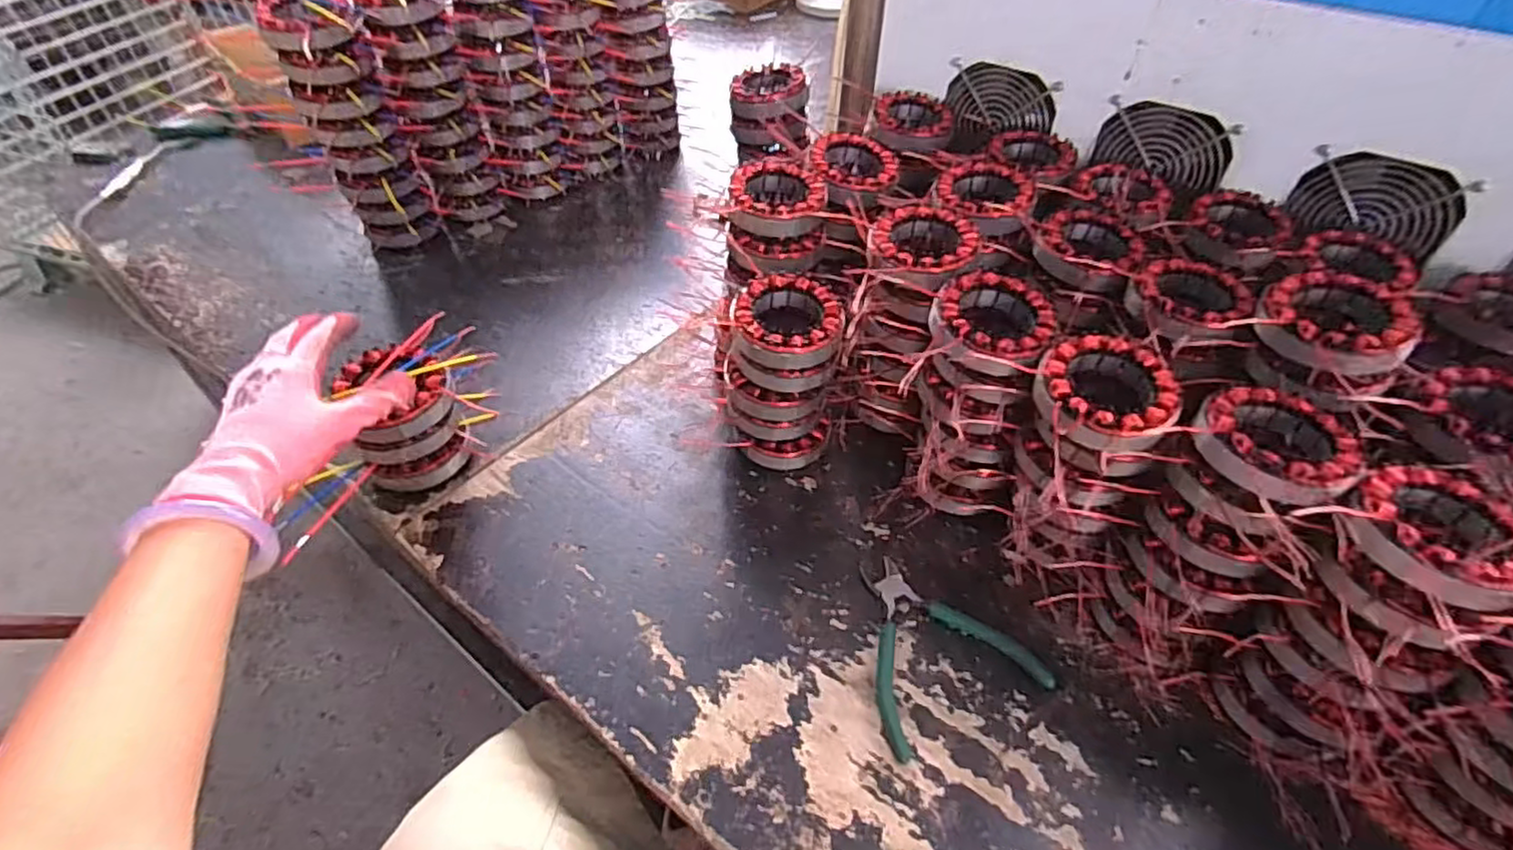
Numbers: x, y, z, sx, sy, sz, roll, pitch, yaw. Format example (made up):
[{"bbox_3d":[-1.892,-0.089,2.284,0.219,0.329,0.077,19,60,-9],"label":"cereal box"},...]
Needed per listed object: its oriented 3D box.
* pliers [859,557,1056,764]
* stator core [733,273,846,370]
[{"bbox_3d":[0.125,0.159,0.516,0.131,0.011,0.137,-19,51,-18],"label":"pliers"},{"bbox_3d":[0.026,-0.083,0.546,0.084,0.029,0.080,2,48,0],"label":"stator core"}]

